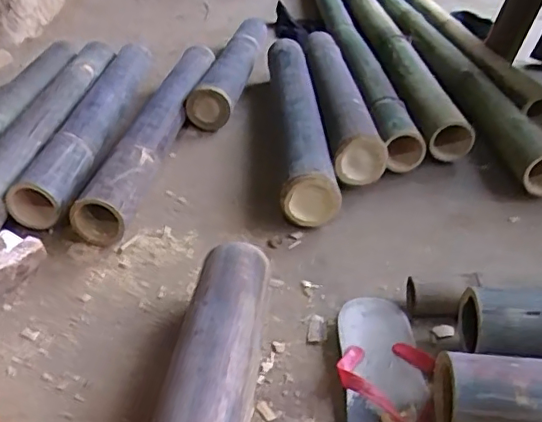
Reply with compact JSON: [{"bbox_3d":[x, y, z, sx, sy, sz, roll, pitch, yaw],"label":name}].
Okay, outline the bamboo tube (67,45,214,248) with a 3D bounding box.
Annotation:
[{"bbox_3d":[-0.188,-0.158,1.013,0.080,0.078,0.617,2,34,7],"label":"bamboo tube"}]

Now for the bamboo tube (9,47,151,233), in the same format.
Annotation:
[{"bbox_3d":[-0.309,-0.175,1.032,0.078,0.063,0.586,1,35,2],"label":"bamboo tube"}]

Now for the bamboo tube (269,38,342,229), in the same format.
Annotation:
[{"bbox_3d":[0.046,-0.173,1.011,0.081,0.087,0.590,-2,35,-1],"label":"bamboo tube"}]

